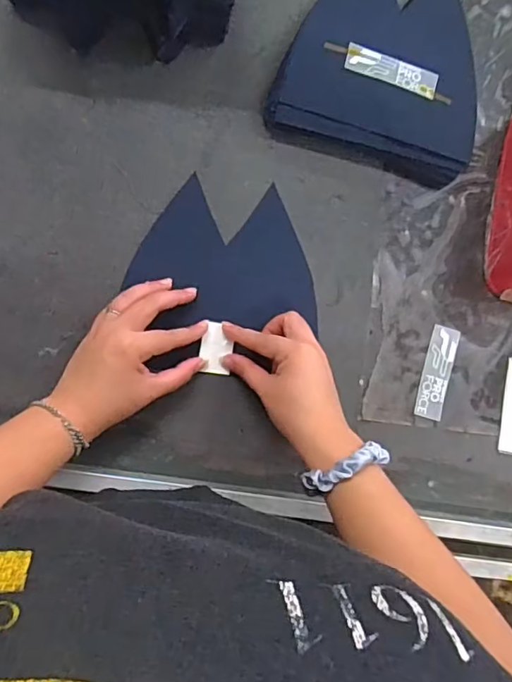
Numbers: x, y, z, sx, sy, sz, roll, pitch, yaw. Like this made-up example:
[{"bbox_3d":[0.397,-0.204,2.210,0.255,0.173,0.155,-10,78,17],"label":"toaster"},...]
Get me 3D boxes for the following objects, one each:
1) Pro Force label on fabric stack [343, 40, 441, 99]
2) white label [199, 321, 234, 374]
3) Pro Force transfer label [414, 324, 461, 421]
[{"bbox_3d":[0.133,-0.264,0.514,0.093,0.005,0.027,15,84,-7],"label":"Pro Force label on fabric stack"},{"bbox_3d":[-0.037,0.007,0.506,0.031,0.005,0.049,10,84,-8],"label":"white label"},{"bbox_3d":[0.185,0.032,0.535,0.029,0.004,0.093,15,86,-3],"label":"Pro Force transfer label"}]

